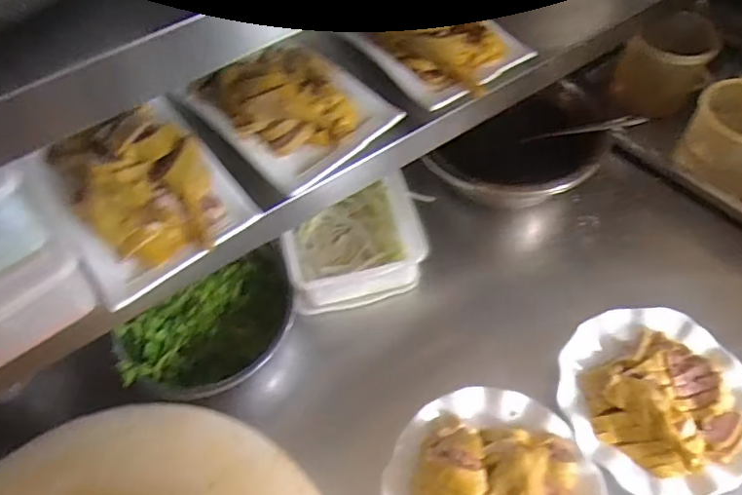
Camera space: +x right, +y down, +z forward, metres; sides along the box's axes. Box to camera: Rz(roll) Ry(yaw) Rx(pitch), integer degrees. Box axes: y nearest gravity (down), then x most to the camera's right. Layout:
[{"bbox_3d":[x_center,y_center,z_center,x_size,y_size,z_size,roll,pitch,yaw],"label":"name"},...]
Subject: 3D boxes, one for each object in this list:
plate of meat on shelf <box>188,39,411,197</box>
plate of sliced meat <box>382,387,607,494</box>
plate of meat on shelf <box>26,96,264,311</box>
[{"bbox_3d":[-0.088,-0.165,0.582,0.156,0.055,0.200,-39,61,-20],"label":"plate of meat on shelf"},{"bbox_3d":[0.122,0.243,0.552,0.204,0.048,0.203,-2,55,3],"label":"plate of sliced meat"},{"bbox_3d":[-0.226,-0.061,0.528,0.161,0.065,0.215,-34,60,-18],"label":"plate of meat on shelf"}]

